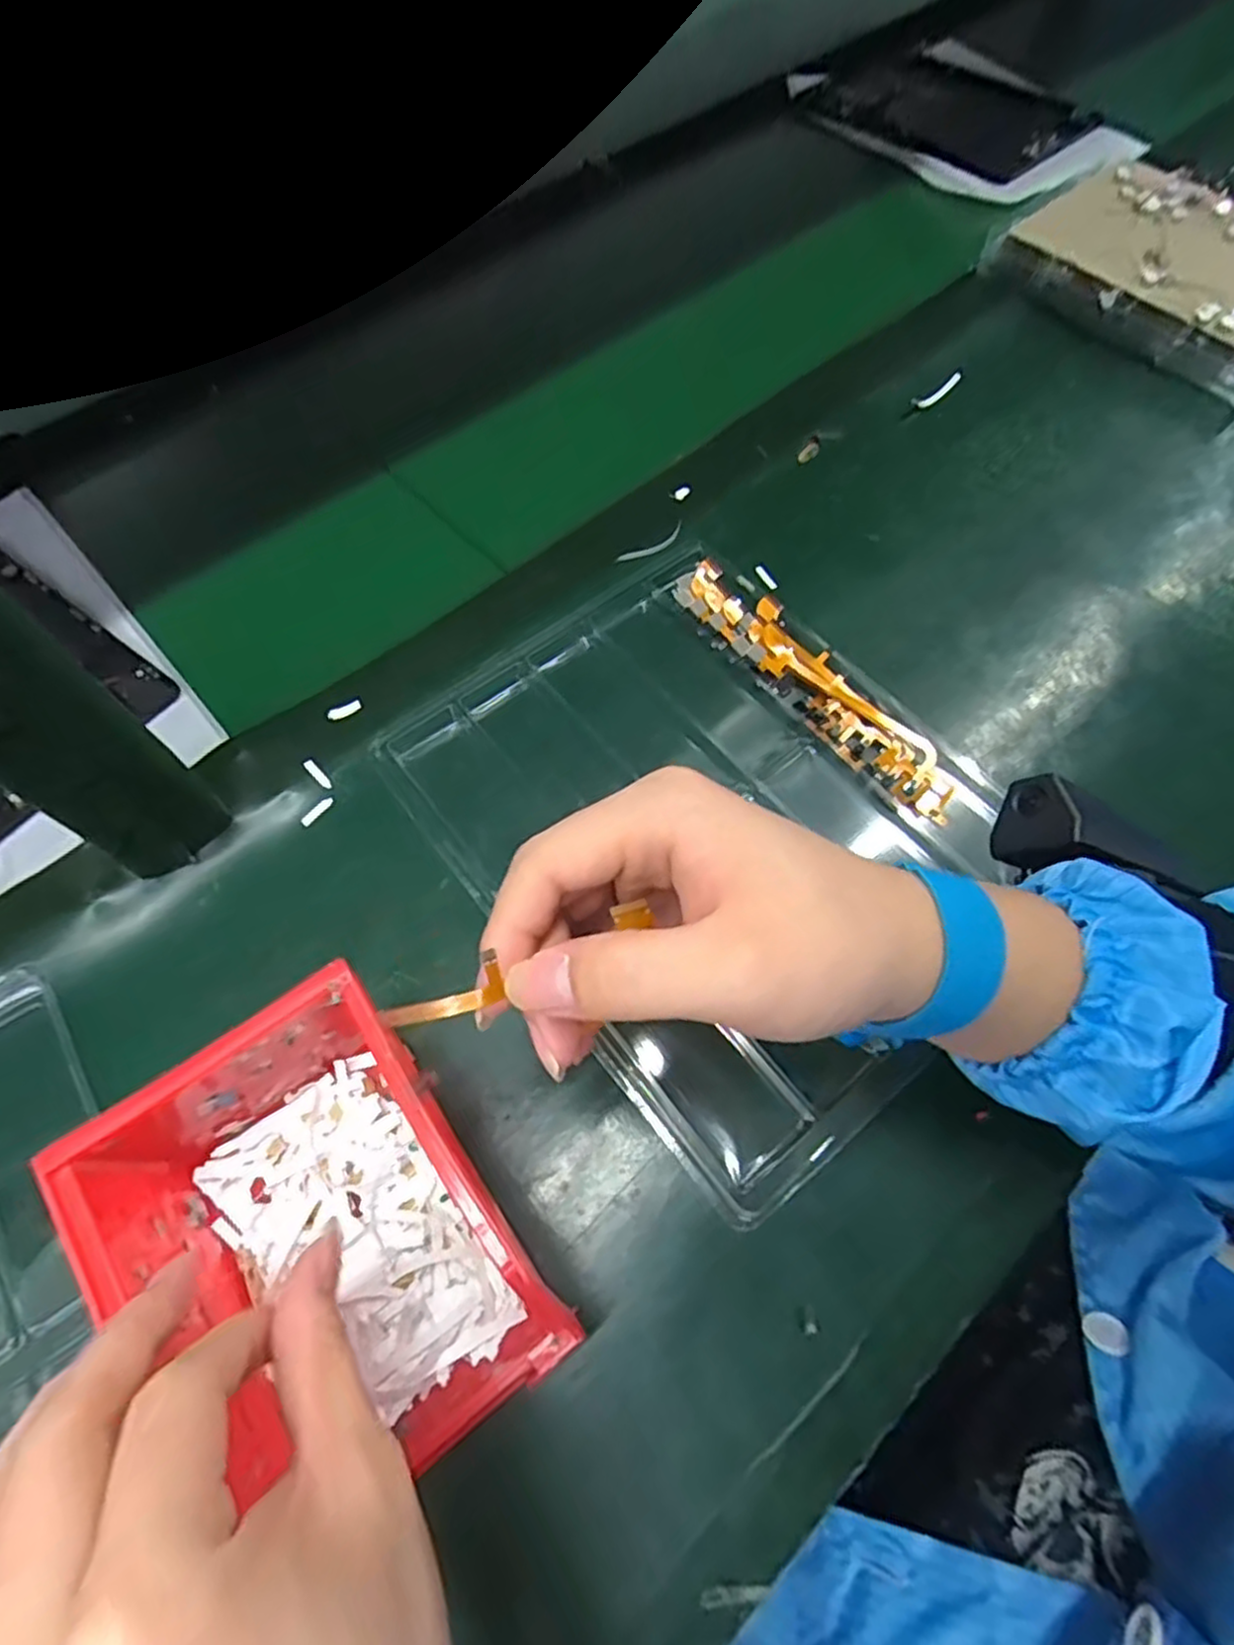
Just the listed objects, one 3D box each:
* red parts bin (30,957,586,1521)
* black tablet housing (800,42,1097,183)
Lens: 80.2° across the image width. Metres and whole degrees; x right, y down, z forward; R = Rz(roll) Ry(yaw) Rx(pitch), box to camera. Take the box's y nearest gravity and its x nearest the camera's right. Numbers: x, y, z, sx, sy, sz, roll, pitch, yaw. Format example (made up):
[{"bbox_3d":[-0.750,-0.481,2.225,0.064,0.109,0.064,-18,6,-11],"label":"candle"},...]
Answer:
[{"bbox_3d":[-0.095,0.134,0.242,0.102,0.078,0.143,-34,66,-14],"label":"red parts bin"},{"bbox_3d":[0.332,-0.693,0.713,0.165,0.016,0.264,-32,65,-13],"label":"black tablet housing"}]

